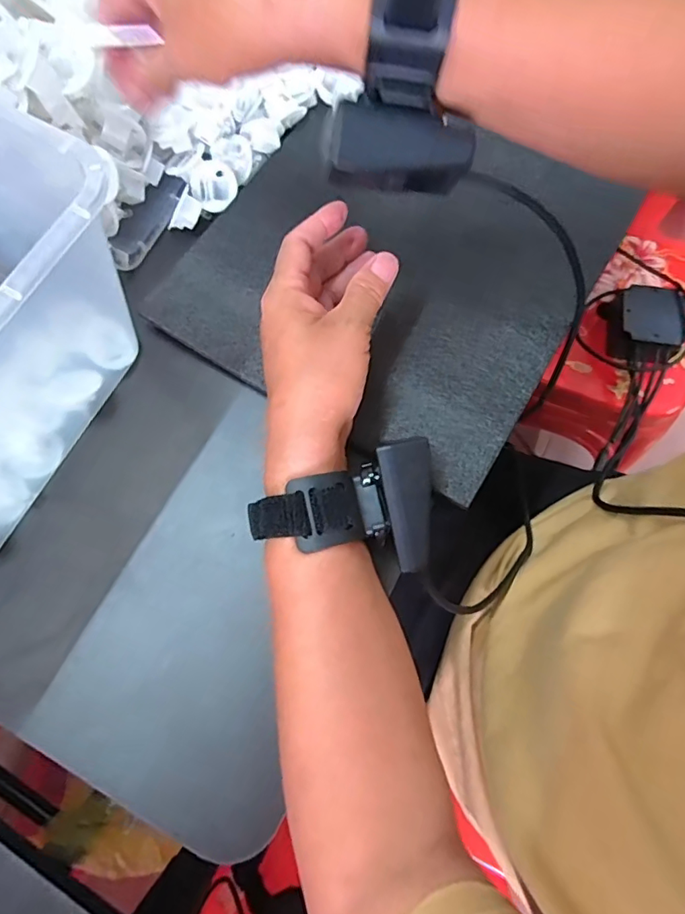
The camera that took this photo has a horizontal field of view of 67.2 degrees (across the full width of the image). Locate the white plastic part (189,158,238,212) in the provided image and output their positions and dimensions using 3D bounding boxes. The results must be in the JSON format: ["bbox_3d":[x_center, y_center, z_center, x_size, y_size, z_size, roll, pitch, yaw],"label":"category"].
[{"bbox_3d":[-0.094,-0.196,0.374,0.033,0.008,0.033,-2,96,-16],"label":"white plastic part"}]

